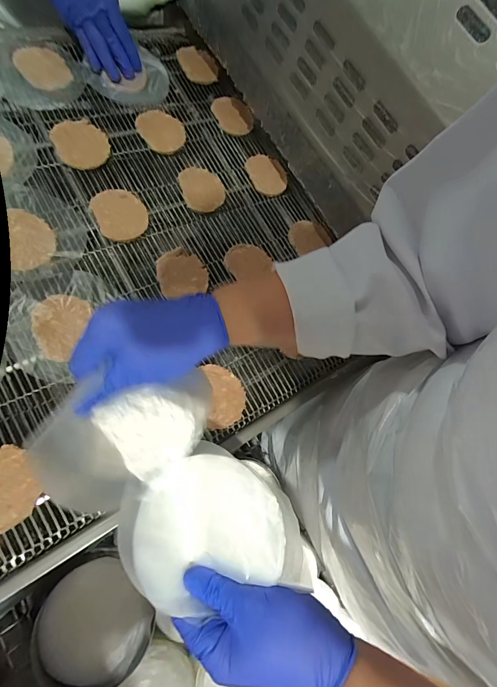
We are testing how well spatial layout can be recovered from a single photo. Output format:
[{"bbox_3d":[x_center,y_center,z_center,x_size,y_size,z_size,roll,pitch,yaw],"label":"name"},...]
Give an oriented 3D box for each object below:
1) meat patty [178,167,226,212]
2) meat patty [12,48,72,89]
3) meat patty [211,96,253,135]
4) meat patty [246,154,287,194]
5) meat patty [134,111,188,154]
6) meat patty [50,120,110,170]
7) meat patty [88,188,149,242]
[{"bbox_3d":[-0.063,-0.214,0.461,0.058,0.008,0.070,-15,78,-17],"label":"meat patty"},{"bbox_3d":[-0.274,-0.368,0.441,0.060,0.004,0.072,-30,85,-23],"label":"meat patty"},{"bbox_3d":[-0.024,-0.358,0.519,0.059,0.009,0.063,-12,80,-18],"label":"meat patty"},{"bbox_3d":[0.028,-0.259,0.506,0.060,0.009,0.069,-19,80,-22],"label":"meat patty"},{"bbox_3d":[-0.125,-0.302,0.471,0.066,0.007,0.062,12,74,-10],"label":"meat patty"},{"bbox_3d":[-0.214,-0.257,0.424,0.066,0.009,0.068,7,72,-22],"label":"meat patty"},{"bbox_3d":[-0.159,-0.161,0.412,0.061,0.004,0.069,-24,82,-21],"label":"meat patty"}]

